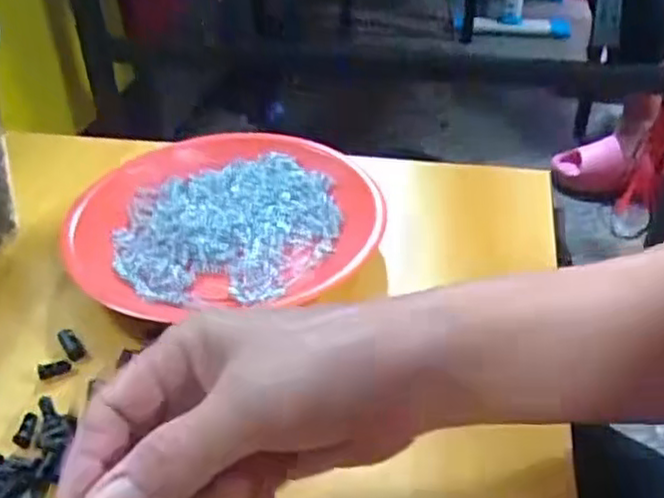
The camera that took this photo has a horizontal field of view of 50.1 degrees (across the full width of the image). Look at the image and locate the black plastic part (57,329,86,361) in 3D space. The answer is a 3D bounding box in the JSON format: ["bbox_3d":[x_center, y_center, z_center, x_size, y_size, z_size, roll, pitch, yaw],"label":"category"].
[{"bbox_3d":[-0.143,0.052,0.388,0.009,0.004,0.020,-29,65,-28],"label":"black plastic part"}]

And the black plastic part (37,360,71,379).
[{"bbox_3d":[-0.147,0.063,0.375,0.016,0.004,0.009,-13,41,-14],"label":"black plastic part"}]

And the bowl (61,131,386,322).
[{"bbox_3d":[-0.071,-0.021,0.460,0.188,0.029,0.163,-24,45,-25],"label":"bowl"}]

